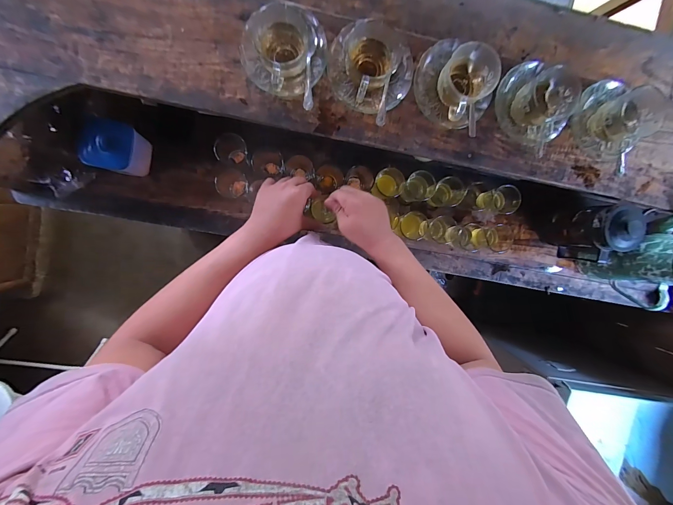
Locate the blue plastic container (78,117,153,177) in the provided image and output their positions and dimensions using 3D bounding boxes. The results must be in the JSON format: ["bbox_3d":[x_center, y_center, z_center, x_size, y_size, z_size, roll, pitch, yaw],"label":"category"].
[{"bbox_3d":[-0.423,-0.202,0.572,0.085,0.094,0.096,13,95,-6],"label":"blue plastic container"}]

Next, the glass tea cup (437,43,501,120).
[{"bbox_3d":[0.211,-0.278,0.475,0.084,0.064,0.089,-1,96,-5],"label":"glass tea cup"}]

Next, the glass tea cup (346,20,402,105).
[{"bbox_3d":[0.046,-0.309,0.475,0.094,0.066,0.092,-1,96,-5],"label":"glass tea cup"}]

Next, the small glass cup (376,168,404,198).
[{"bbox_3d":[0.120,-0.164,0.667,0.062,0.060,0.070,20,94,-7],"label":"small glass cup"}]

